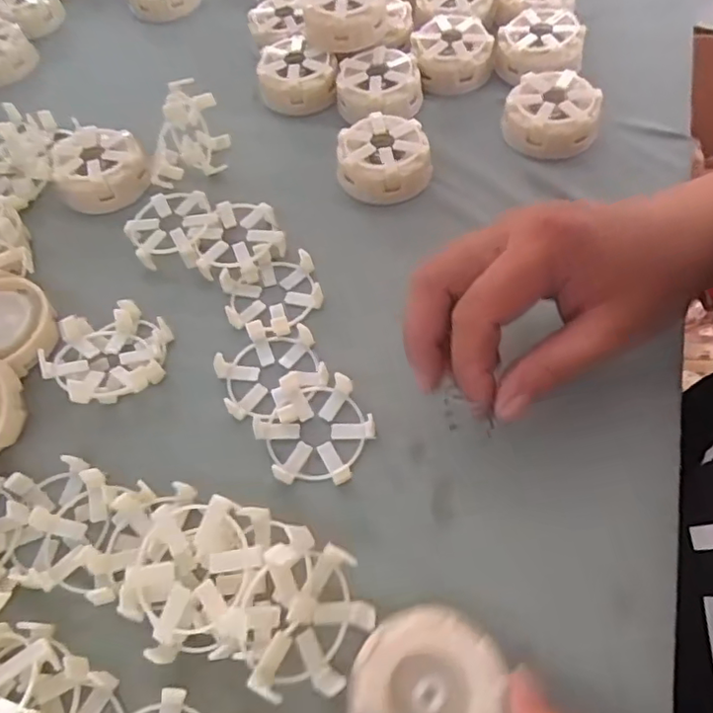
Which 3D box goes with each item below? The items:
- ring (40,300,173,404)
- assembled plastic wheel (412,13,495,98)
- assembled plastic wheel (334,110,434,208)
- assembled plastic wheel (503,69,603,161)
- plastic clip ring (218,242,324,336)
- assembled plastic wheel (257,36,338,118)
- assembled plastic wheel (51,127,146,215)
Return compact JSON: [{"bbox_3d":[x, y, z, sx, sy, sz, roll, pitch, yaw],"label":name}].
[{"bbox_3d":[-0.136,-0.003,0.323,0.059,0.026,0.064,-1,58,2],"label":"ring"},{"bbox_3d":[0.073,-0.231,0.449,0.062,0.035,0.059,6,59,7],"label":"assembled plastic wheel"},{"bbox_3d":[0.018,-0.134,0.396,0.059,0.029,0.055,-8,58,-2],"label":"assembled plastic wheel"},{"bbox_3d":[0.133,-0.165,0.402,0.060,0.033,0.055,-1,58,2],"label":"assembled plastic wheel"},{"bbox_3d":[-0.051,-0.040,0.348,0.054,0.014,0.059,-1,58,2],"label":"plastic clip ring"},{"bbox_3d":[-0.047,-0.216,0.448,0.058,0.029,0.050,-17,59,-7],"label":"assembled plastic wheel"},{"bbox_3d":[-0.178,-0.129,0.407,0.060,0.032,0.052,-28,61,-14],"label":"assembled plastic wheel"}]

